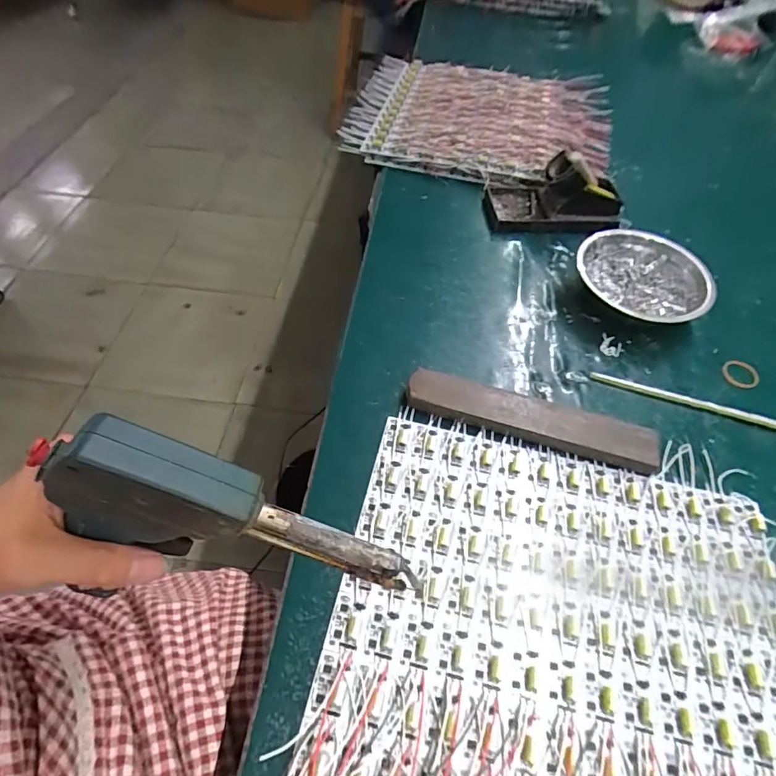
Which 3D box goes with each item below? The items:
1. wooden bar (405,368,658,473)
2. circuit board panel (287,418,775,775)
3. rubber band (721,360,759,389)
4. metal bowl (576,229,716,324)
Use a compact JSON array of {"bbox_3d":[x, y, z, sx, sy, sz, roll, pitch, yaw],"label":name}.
[{"bbox_3d":[0.114,0.025,0.382,0.197,0.016,0.038,17,56,9],"label":"wooden bar"},{"bbox_3d":[0.112,0.150,0.301,0.283,0.009,0.242,12,56,6],"label":"circuit board panel"},{"bbox_3d":[0.329,-0.014,0.434,0.033,0.005,0.031,1,55,-2],"label":"rubber band"},{"bbox_3d":[0.253,-0.106,0.473,0.127,0.041,0.127,1,55,-2],"label":"metal bowl"}]

